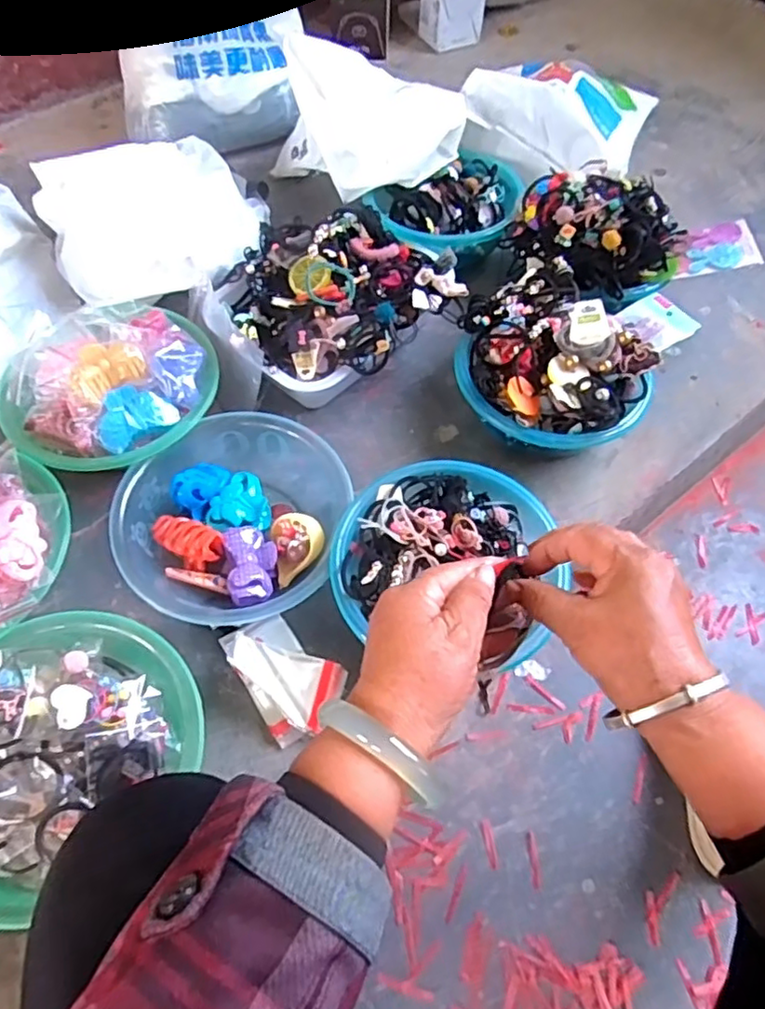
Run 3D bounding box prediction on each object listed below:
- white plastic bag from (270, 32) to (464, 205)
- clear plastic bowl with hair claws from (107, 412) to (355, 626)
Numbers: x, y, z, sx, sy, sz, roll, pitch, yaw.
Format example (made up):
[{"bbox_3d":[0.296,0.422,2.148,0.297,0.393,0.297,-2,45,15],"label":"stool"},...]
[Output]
[{"bbox_3d":[-0.012,-0.559,0.891,0.249,0.121,0.197,-6,60,-4],"label":"white plastic bag"},{"bbox_3d":[-0.155,0.017,0.670,0.226,0.070,0.222,0,60,-1],"label":"clear plastic bowl with hair claws"}]

